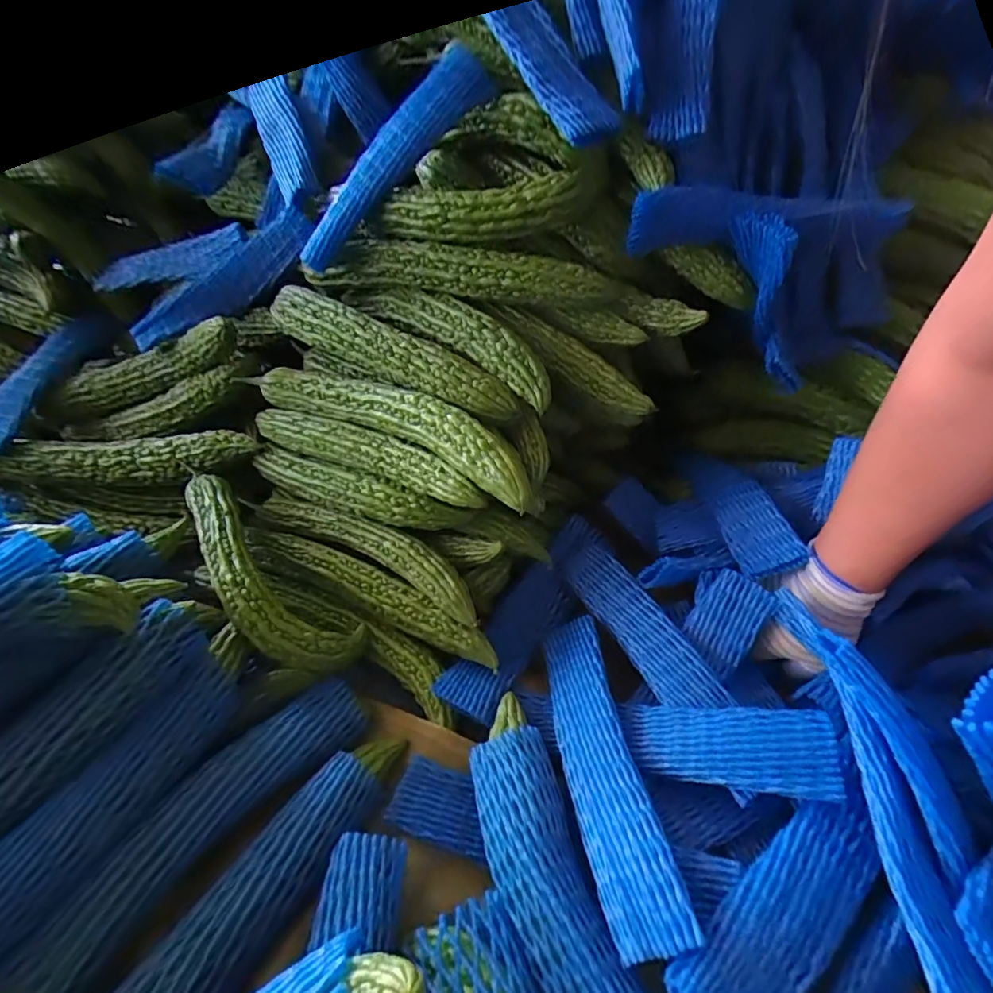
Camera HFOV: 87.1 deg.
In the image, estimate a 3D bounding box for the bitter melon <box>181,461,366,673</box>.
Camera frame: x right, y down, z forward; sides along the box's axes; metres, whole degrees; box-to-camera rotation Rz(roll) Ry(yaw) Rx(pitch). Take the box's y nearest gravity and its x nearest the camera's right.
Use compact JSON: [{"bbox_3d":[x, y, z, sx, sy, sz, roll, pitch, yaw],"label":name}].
[{"bbox_3d":[-0.215,0.058,0.477,0.087,0.059,0.245,-29,63,-30],"label":"bitter melon"}]

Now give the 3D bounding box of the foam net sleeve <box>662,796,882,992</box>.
[{"bbox_3d":[0.171,0.248,0.310,0.170,0.027,0.052,-25,47,-27],"label":"foam net sleeve"}]

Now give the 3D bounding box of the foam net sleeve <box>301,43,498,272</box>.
[{"bbox_3d":[-0.103,-0.318,0.500,0.242,0.041,0.044,-46,49,7],"label":"foam net sleeve"}]

